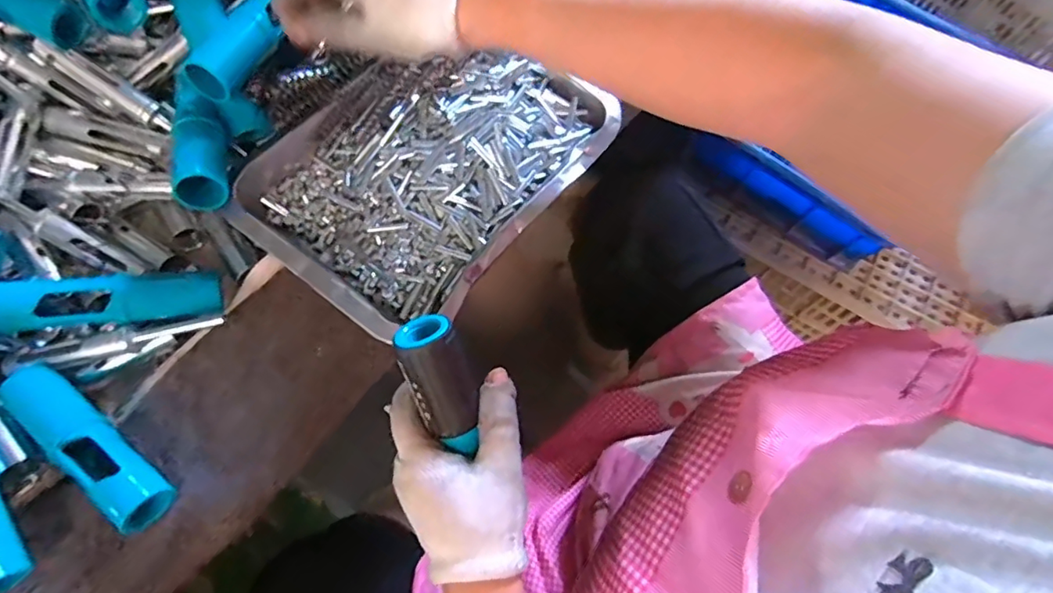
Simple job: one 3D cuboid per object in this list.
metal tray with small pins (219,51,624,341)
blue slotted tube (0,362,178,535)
[{"bbox_3d":[-0.064,-0.101,0.383,0.178,0.032,0.254,38,72,12],"label":"metal tray with small pins"},{"bbox_3d":[-0.254,0.084,0.309,0.120,0.028,0.029,36,72,12],"label":"blue slotted tube"}]

